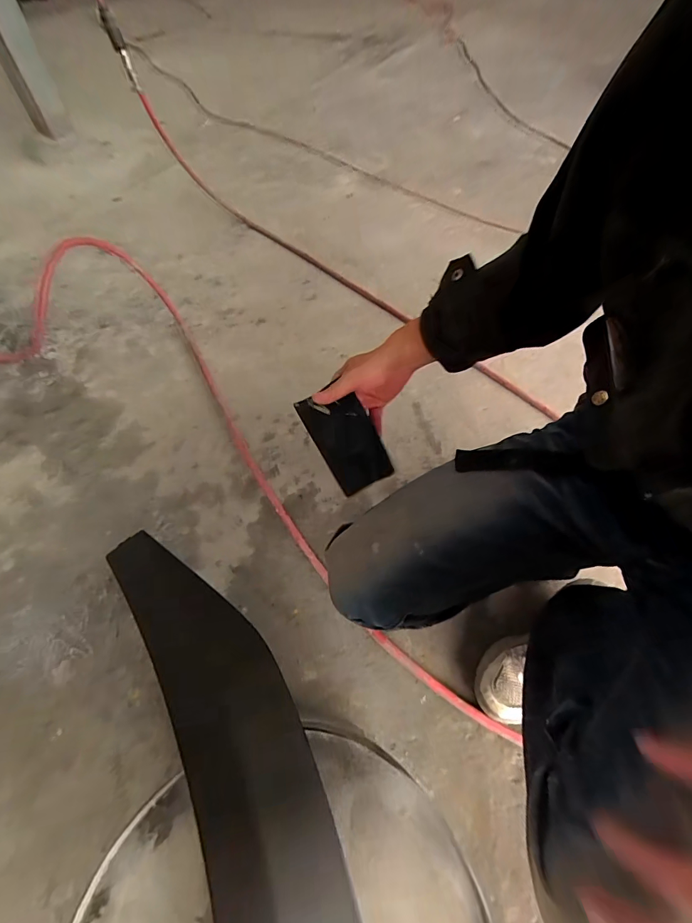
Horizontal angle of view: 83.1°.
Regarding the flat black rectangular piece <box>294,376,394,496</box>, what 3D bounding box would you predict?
[{"bbox_3d":[0.000,-0.031,0.490,0.076,0.007,0.133,-28,77,-13],"label":"flat black rectangular piece"}]

